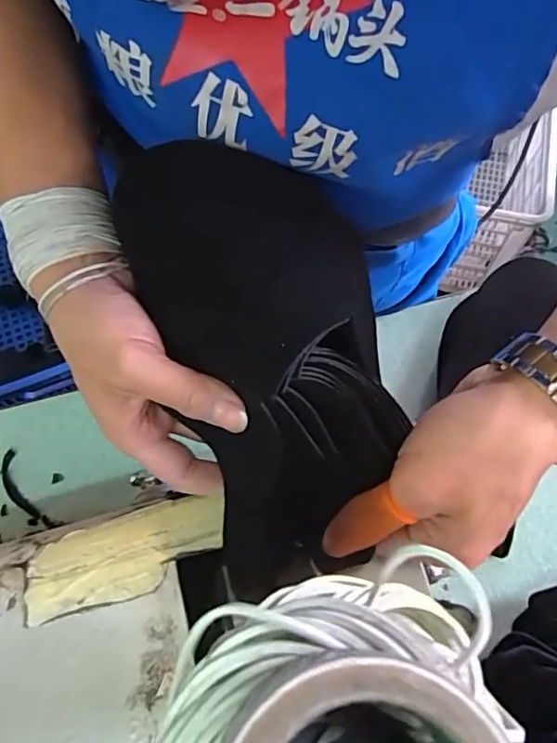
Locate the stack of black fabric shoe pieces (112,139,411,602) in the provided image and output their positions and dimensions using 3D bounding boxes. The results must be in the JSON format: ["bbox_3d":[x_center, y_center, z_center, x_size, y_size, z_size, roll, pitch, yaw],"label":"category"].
[{"bbox_3d":[-0.005,-0.016,0.287,0.112,0.037,0.233,-16,80,-4],"label":"stack of black fabric shoe pieces"}]

